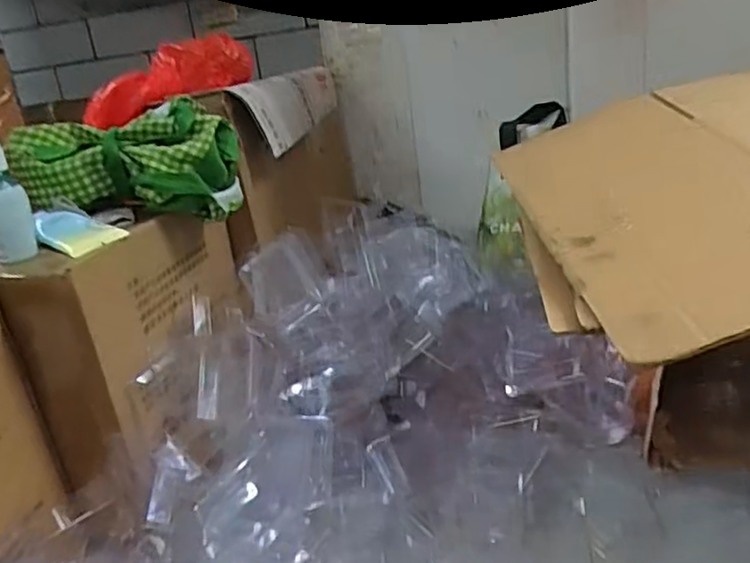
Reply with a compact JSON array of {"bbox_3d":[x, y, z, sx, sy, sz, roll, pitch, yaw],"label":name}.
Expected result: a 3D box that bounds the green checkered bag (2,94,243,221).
[{"bbox_3d":[-0.245,-0.117,0.653,0.213,0.095,0.104,-4,21,11],"label":"green checkered bag"}]

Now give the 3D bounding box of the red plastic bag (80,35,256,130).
[{"bbox_3d":[-0.247,-0.240,0.767,0.210,0.068,0.056,-29,26,-14],"label":"red plastic bag"}]

